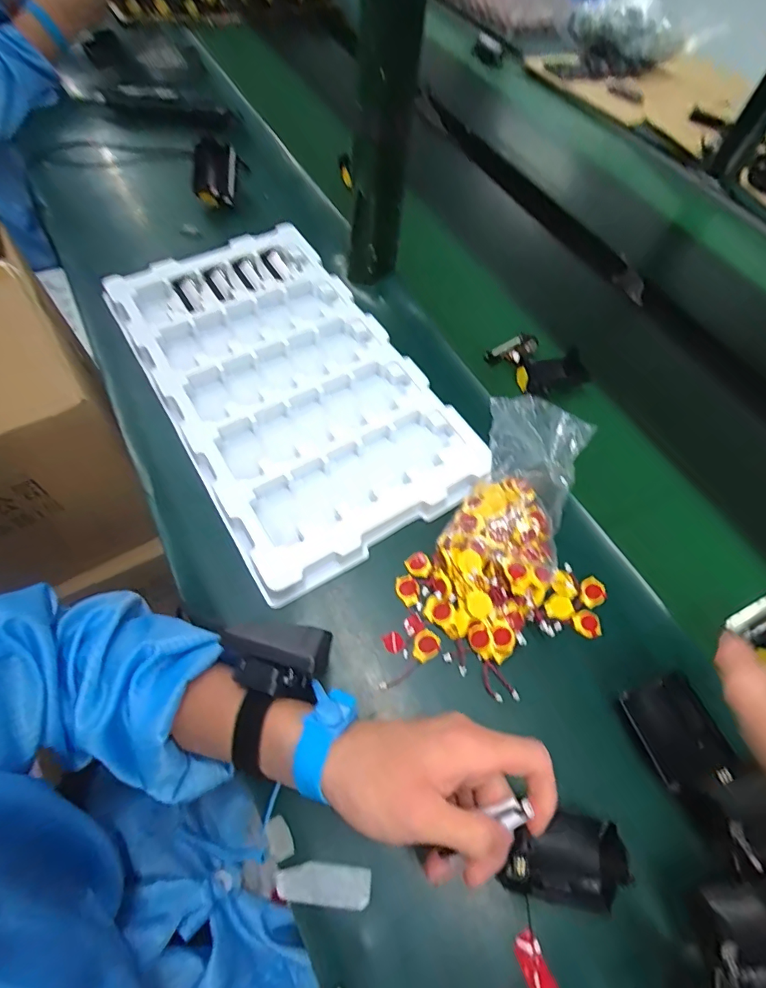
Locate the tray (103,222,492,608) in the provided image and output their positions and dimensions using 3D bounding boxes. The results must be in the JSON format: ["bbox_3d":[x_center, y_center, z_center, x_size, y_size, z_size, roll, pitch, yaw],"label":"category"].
[{"bbox_3d":[-0.101,-0.122,0.490,0.240,0.028,0.422,-28,66,-19],"label":"tray"}]

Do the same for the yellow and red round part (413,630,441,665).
[{"bbox_3d":[0.036,0.123,0.375,0.021,0.004,0.026,16,60,4],"label":"yellow and red round part"}]

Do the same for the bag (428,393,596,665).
[{"bbox_3d":[0.110,0.022,0.402,0.100,0.069,0.218,24,63,9],"label":"bag"}]

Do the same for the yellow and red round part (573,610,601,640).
[{"bbox_3d":[0.174,0.110,0.394,0.021,0.005,0.022,2,60,-4],"label":"yellow and red round part"}]

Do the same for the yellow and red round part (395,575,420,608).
[{"bbox_3d":[0.021,0.084,0.401,0.019,0.004,0.027,-10,62,-11],"label":"yellow and red round part"}]

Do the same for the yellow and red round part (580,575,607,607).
[{"bbox_3d":[0.183,0.086,0.407,0.027,0.004,0.023,-21,64,-16],"label":"yellow and red round part"}]

